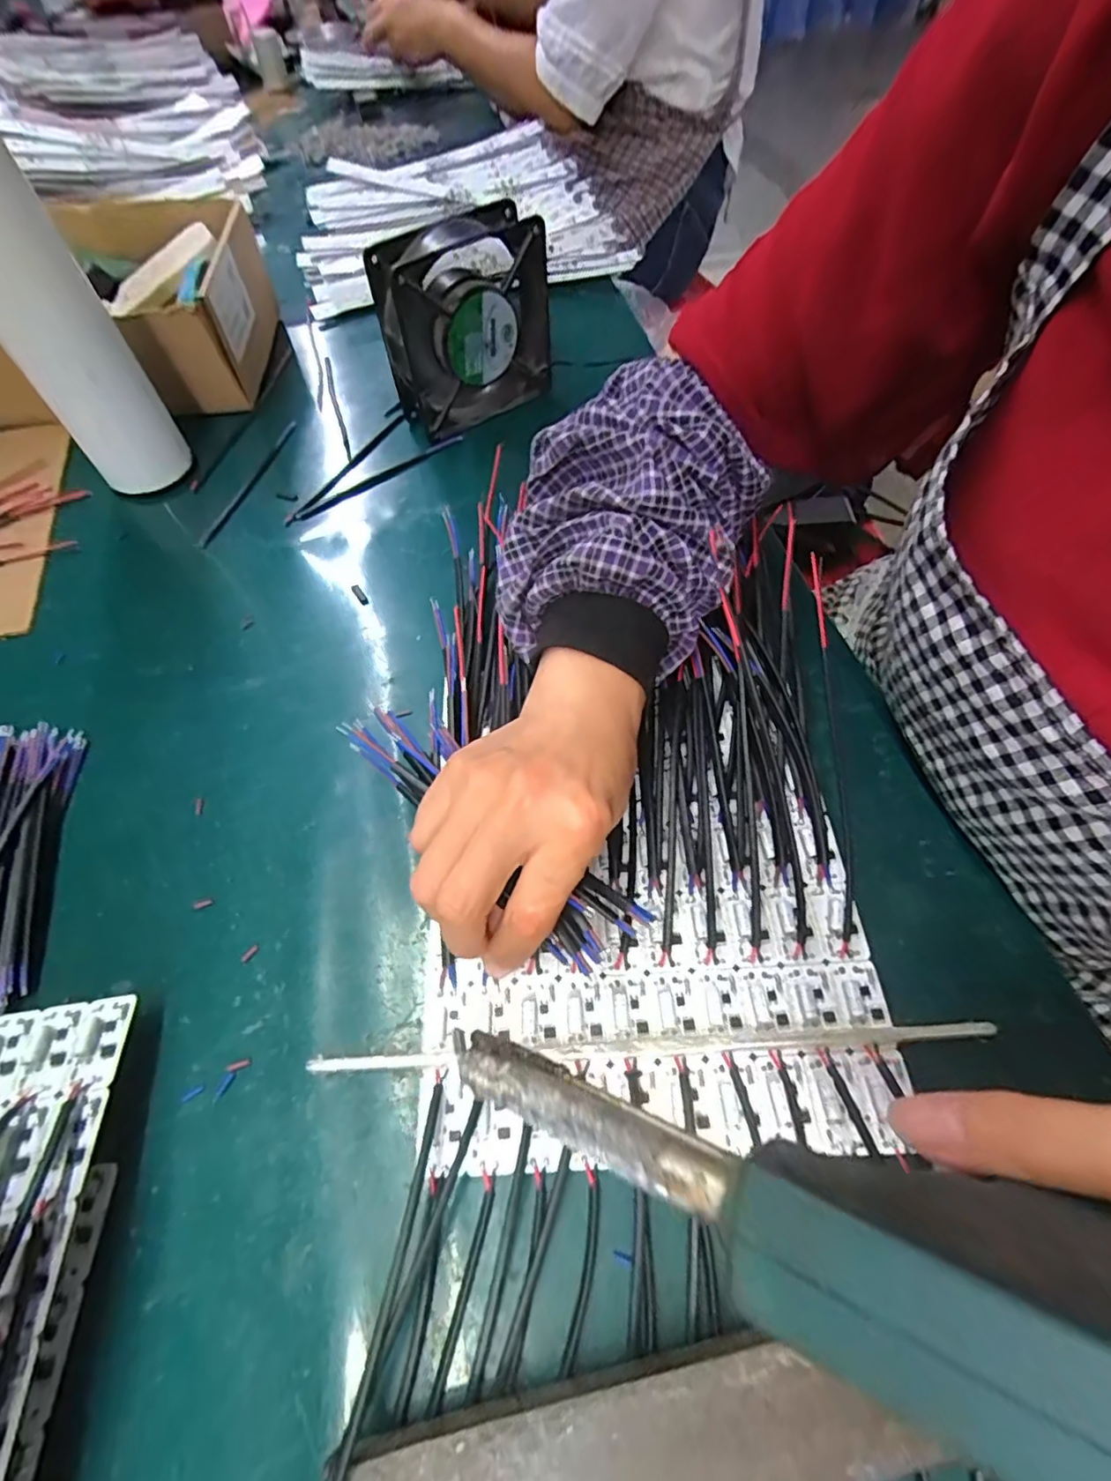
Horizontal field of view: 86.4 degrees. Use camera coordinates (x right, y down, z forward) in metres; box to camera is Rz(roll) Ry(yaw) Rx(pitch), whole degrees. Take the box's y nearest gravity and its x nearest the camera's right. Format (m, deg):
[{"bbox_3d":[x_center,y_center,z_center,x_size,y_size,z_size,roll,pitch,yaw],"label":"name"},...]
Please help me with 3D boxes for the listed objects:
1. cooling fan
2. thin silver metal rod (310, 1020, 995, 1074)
[{"bbox_3d":[-0.065,-0.306,0.444,0.122,0.124,0.043,-31,62,-16],"label":"cooling fan"},{"bbox_3d":[0.037,0.126,0.245,0.276,0.012,0.007,-3,58,0],"label":"thin silver metal rod"}]

